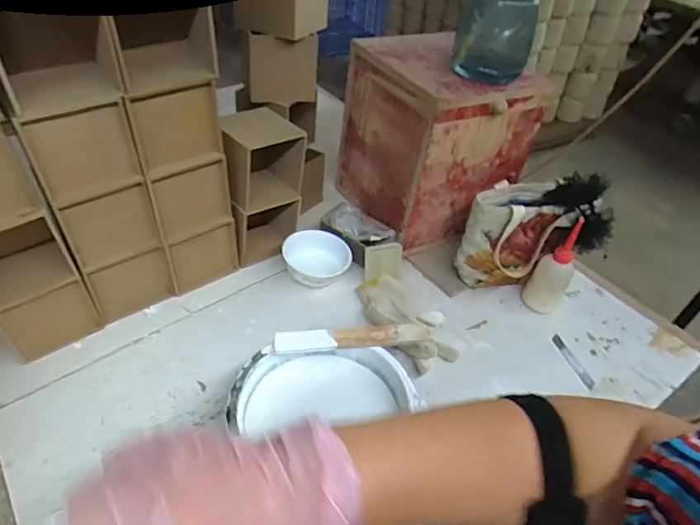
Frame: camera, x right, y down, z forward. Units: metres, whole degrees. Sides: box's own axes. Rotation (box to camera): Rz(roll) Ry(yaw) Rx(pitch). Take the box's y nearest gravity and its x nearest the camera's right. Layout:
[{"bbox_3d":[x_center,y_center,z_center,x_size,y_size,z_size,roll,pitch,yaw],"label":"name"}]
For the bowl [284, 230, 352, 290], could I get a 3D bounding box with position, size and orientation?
[{"bbox_3d":[-0.055,-0.007,0.842,0.098,0.058,0.107,33,50,26],"label":"bowl"}]

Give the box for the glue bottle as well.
[{"bbox_3d":[0.332,0.012,0.807,0.061,0.155,0.055,25,47,19],"label":"glue bottle"}]

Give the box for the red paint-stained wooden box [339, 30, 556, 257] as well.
[{"bbox_3d":[0.151,-0.224,0.922,0.251,0.301,0.253,-18,49,-23],"label":"red paint-stained wooden box"}]

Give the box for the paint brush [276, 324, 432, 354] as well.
[{"bbox_3d":[0.004,0.098,0.650,0.200,0.020,0.028,-2,44,-8],"label":"paint brush"}]

